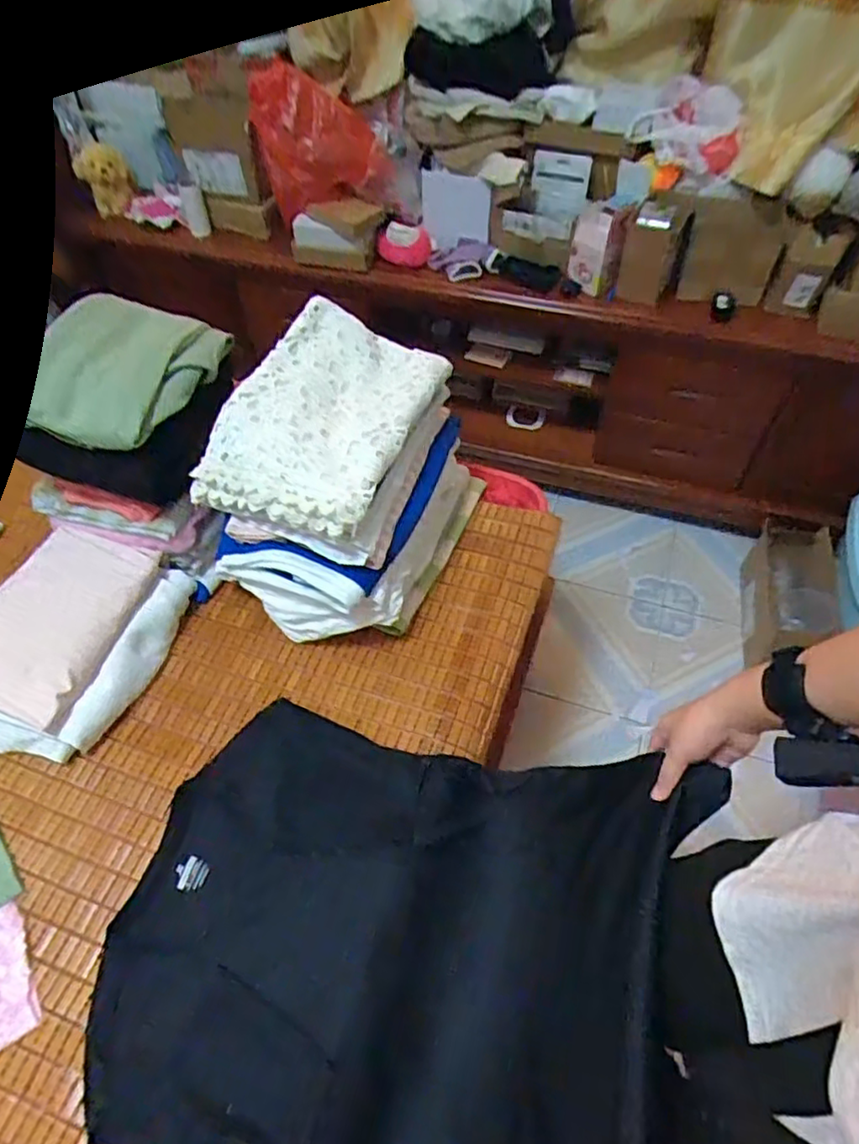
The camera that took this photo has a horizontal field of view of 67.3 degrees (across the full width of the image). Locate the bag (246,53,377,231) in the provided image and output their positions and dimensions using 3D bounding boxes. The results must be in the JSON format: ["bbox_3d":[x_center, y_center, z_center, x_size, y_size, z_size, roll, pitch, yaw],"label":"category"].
[{"bbox_3d":[-0.200,-0.744,1.126,0.197,0.219,0.042,2,54,3],"label":"bag"}]

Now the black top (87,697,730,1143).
[{"bbox_3d":[-0.055,0.341,0.601,0.520,0.162,0.430,14,56,11],"label":"black top"}]

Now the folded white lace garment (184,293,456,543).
[{"bbox_3d":[-0.122,-0.190,0.791,0.228,0.089,0.304,21,58,16],"label":"folded white lace garment"}]

